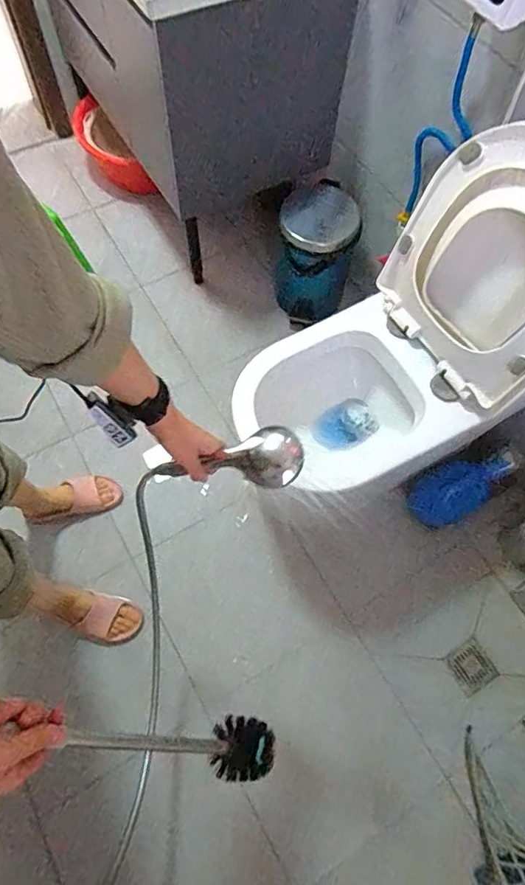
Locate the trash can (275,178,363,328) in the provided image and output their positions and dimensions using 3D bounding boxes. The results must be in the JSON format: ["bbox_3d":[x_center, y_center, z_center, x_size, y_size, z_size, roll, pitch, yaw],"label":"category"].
[{"bbox_3d":[0.158,-0.557,1.479,0.236,0.356,0.253,-25,69,-14],"label":"trash can"}]

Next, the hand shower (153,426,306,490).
[{"bbox_3d":[-0.056,0.022,0.697,0.231,0.049,0.090,-6,62,26],"label":"hand shower"}]

